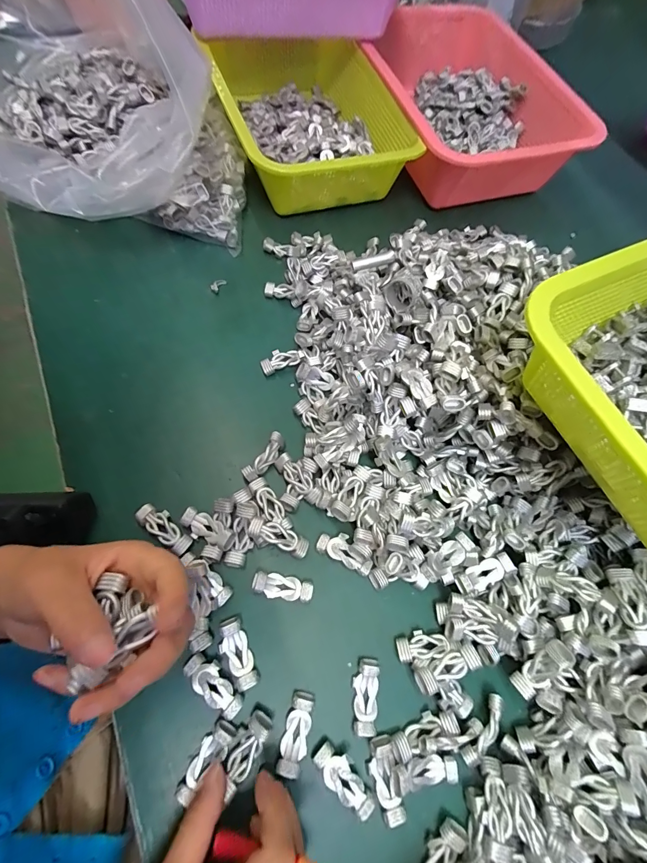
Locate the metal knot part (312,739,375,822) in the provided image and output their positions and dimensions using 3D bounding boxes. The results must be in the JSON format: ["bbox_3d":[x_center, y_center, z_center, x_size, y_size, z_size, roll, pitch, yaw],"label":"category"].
[{"bbox_3d":[0.013,0.211,0.229,0.018,0.013,0.042,-32,73,-17],"label":"metal knot part"}]

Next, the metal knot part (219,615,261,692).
[{"bbox_3d":[-0.058,0.148,0.250,0.017,0.009,0.043,-21,70,-14],"label":"metal knot part"}]

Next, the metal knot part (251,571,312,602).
[{"bbox_3d":[-0.029,0.111,0.269,0.042,0.011,0.016,8,66,-2],"label":"metal knot part"}]

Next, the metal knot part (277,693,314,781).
[{"bbox_3d":[-0.017,0.188,0.236,0.016,0.013,0.042,15,66,1],"label":"metal knot part"}]

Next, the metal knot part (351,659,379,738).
[{"bbox_3d":[0.028,0.174,0.248,0.016,0.007,0.041,6,66,-3],"label":"metal knot part"}]

